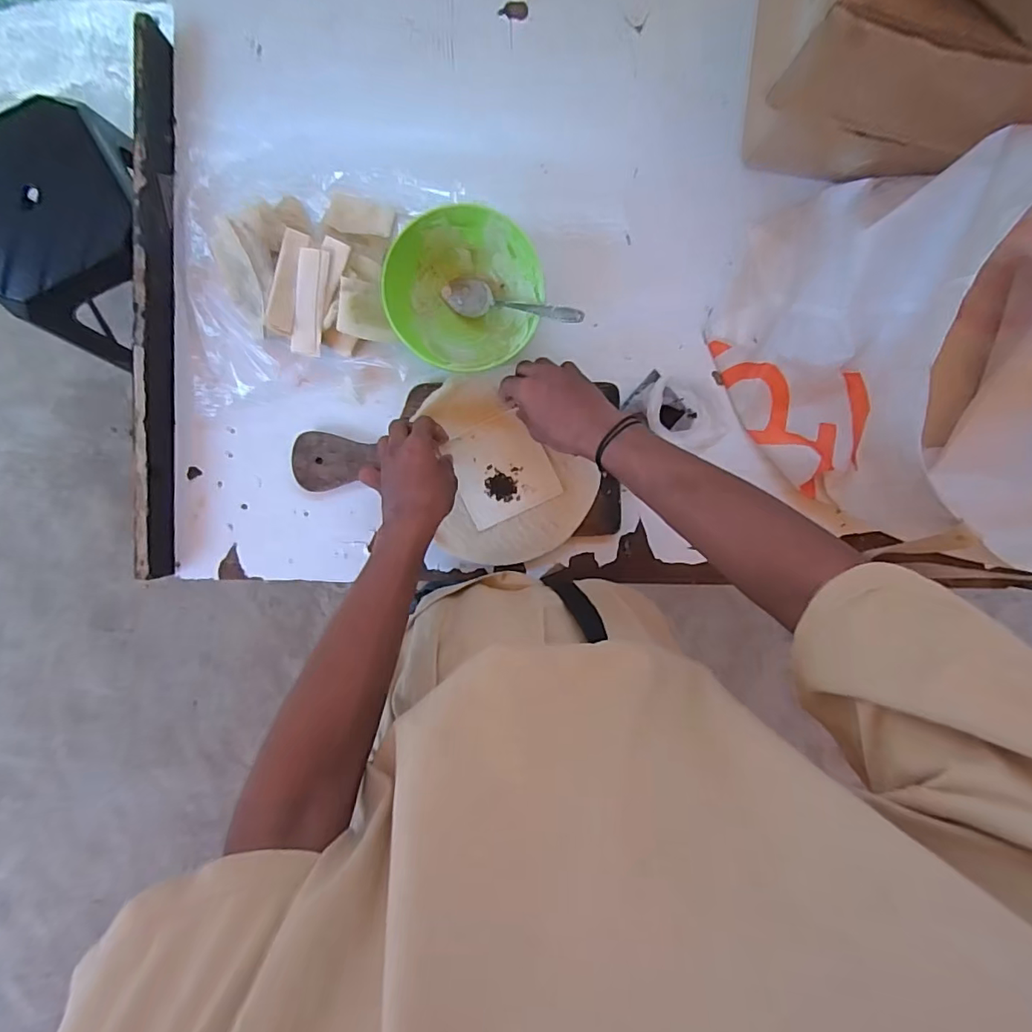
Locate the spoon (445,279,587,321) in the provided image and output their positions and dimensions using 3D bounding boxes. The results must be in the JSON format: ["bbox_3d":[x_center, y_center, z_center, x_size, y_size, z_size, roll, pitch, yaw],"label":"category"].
[{"bbox_3d":[-0.002,-0.215,0.549,0.153,0.031,0.035,19,96,24],"label":"spoon"}]

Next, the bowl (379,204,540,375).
[{"bbox_3d":[-0.051,-0.222,0.546,0.144,0.073,0.148,0,95,-3],"label":"bowl"}]

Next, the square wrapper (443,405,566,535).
[{"bbox_3d":[-0.016,-0.050,0.575,0.100,0.009,0.100,-27,99,-2],"label":"square wrapper"}]

